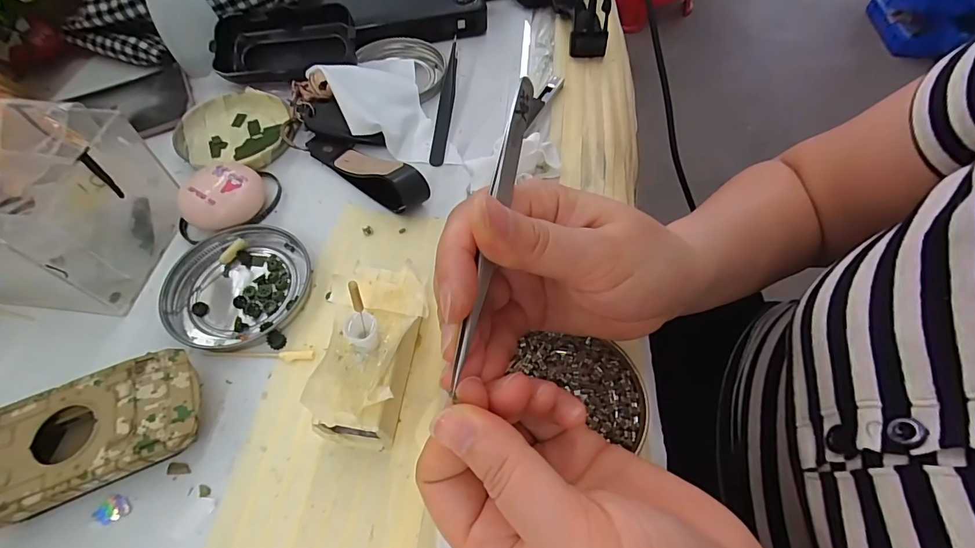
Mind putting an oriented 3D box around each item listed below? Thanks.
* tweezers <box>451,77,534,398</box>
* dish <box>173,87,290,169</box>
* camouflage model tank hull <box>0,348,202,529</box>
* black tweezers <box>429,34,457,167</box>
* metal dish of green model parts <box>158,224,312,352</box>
[{"bbox_3d":[0.003,-0.022,0.160,0.007,0.012,0.125,10,71,6],"label":"tweezers"},{"bbox_3d":[-0.184,-0.102,0.315,0.075,0.014,0.074,-8,60,-6],"label":"dish"},{"bbox_3d":[-0.179,0.075,0.198,0.095,0.025,0.054,-23,62,-14],"label":"camouflage model tank hull"},{"bbox_3d":[-0.031,-0.142,0.339,0.011,0.007,0.146,4,59,2],"label":"black tweezers"},{"bbox_3d":[-0.143,0.006,0.249,0.076,0.008,0.076,0,59,0],"label":"metal dish of green model parts"}]

